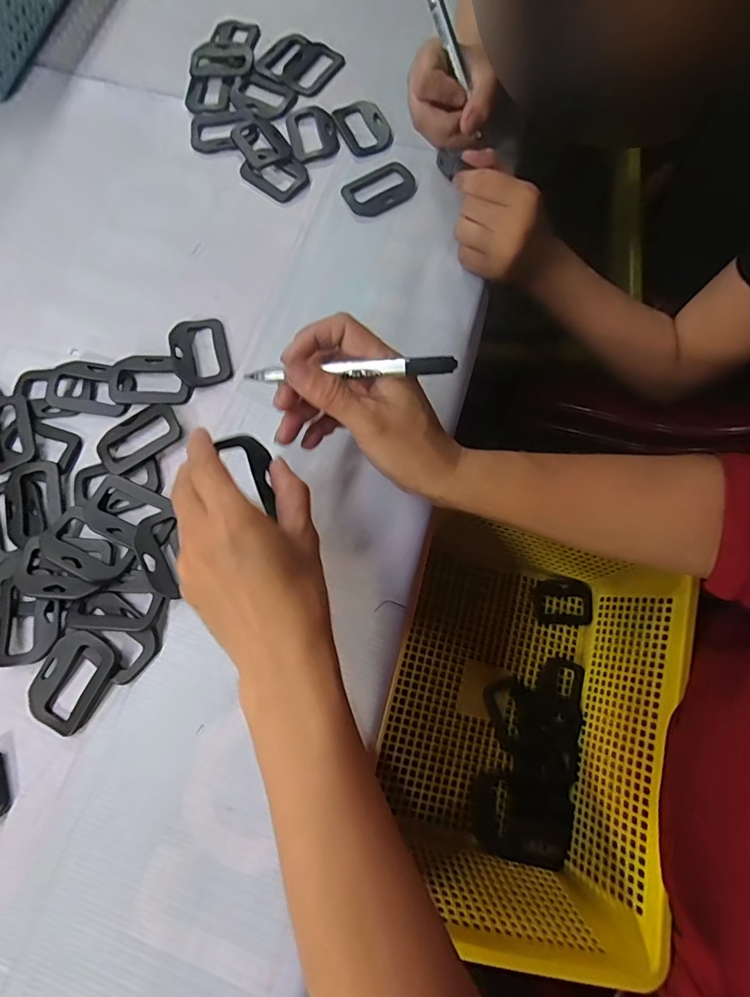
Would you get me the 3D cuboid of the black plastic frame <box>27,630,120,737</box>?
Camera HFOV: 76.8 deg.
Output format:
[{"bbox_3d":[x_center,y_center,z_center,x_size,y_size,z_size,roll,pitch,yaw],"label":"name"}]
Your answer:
[{"bbox_3d":[-0.195,0.116,0.304,0.044,0.008,0.060,27,76,9],"label":"black plastic frame"}]

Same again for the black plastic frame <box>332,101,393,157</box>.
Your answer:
[{"bbox_3d":[-0.010,-0.338,0.429,0.042,0.008,0.059,-27,74,-6],"label":"black plastic frame"}]

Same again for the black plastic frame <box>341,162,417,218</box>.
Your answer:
[{"bbox_3d":[0.004,-0.269,0.409,0.061,0.007,0.043,-29,75,-7],"label":"black plastic frame"}]

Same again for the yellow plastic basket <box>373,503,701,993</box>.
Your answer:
[{"bbox_3d":[0.127,0.181,0.400,0.205,0.096,0.287,12,76,6],"label":"yellow plastic basket"}]

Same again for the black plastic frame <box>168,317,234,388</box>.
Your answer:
[{"bbox_3d":[-0.137,-0.115,0.372,0.042,0.009,0.063,-18,74,-4],"label":"black plastic frame"}]

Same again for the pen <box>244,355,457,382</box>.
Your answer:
[{"bbox_3d":[-0.016,-0.073,0.269,0.122,0.010,0.009,1,73,15],"label":"pen"}]

